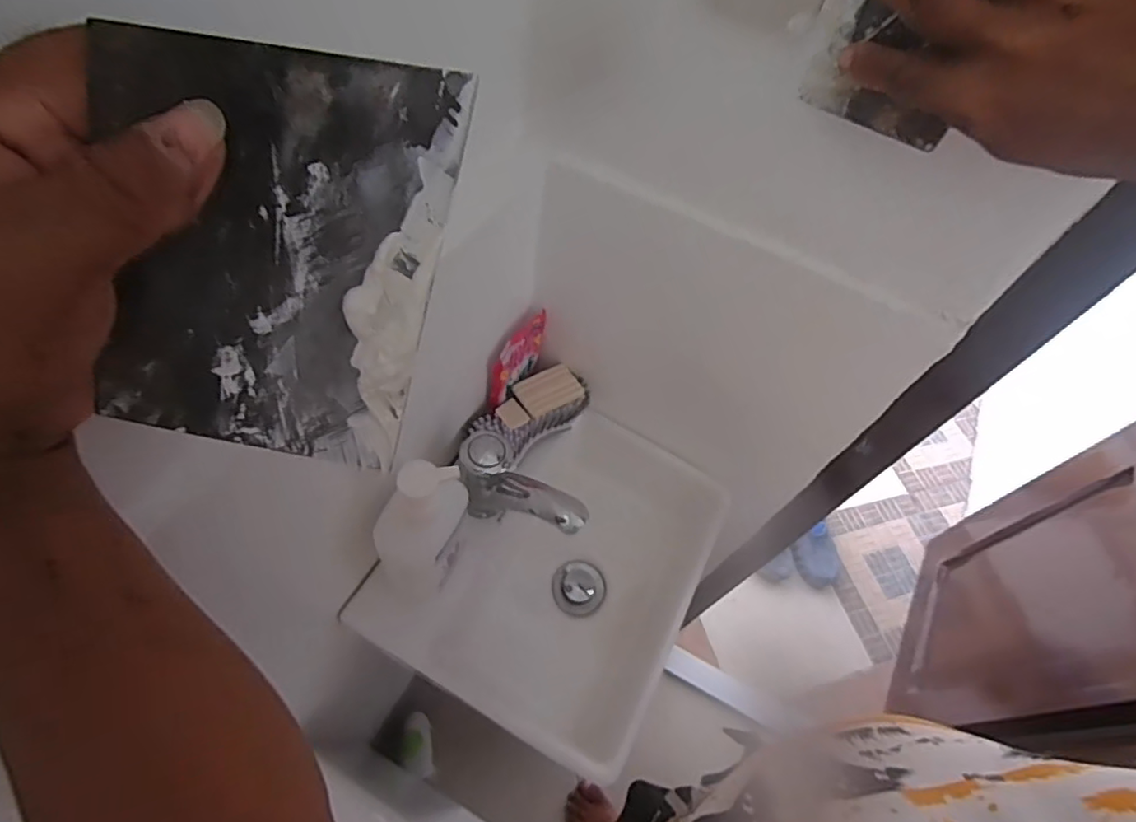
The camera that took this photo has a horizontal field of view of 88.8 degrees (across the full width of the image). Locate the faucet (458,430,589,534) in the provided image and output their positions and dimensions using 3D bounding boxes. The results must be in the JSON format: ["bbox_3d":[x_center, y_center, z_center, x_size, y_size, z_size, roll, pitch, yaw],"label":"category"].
[{"bbox_3d":[-0.048,0.092,0.587,0.132,0.110,0.056,33,63,14],"label":"faucet"}]

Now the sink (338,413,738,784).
[{"bbox_3d":[-0.007,0.166,0.656,0.291,0.146,0.359,28,62,12],"label":"sink"}]

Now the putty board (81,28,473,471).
[{"bbox_3d":[-0.092,-0.044,0.192,0.093,0.139,0.006,5,26,-28],"label":"putty board"}]

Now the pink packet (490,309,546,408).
[{"bbox_3d":[-0.056,-0.057,0.652,0.014,0.079,0.097,29,62,12],"label":"pink packet"}]

